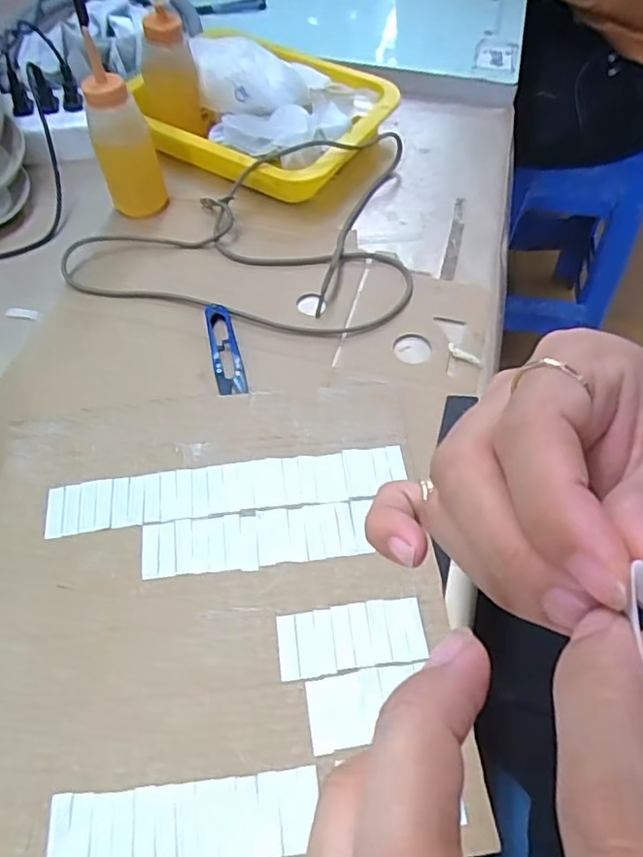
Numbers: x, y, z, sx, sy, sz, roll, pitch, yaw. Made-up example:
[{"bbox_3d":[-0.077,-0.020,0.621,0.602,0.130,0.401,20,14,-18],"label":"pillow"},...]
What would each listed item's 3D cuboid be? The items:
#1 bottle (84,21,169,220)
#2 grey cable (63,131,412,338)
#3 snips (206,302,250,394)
[{"bbox_3d":[-0.173,-0.252,0.526,0.040,0.122,0.045,35,62,21],"label":"bottle"},{"bbox_3d":[-0.054,-0.204,0.548,0.296,0.044,0.255,12,57,7],"label":"grey cable"},{"bbox_3d":[-0.075,-0.063,0.473,0.022,0.010,0.089,-11,57,-8],"label":"snips"}]

